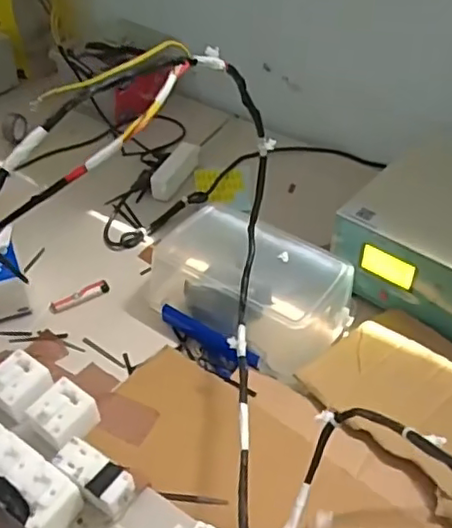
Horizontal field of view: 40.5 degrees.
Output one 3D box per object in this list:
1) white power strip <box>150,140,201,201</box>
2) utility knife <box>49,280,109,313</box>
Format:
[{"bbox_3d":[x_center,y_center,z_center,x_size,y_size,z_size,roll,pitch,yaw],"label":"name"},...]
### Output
[{"bbox_3d":[-0.086,-0.153,1.023,0.032,0.048,0.134,18,46,17],"label":"white power strip"},{"bbox_3d":[-0.200,0.045,0.839,0.084,0.012,0.019,-27,50,-26],"label":"utility knife"}]

